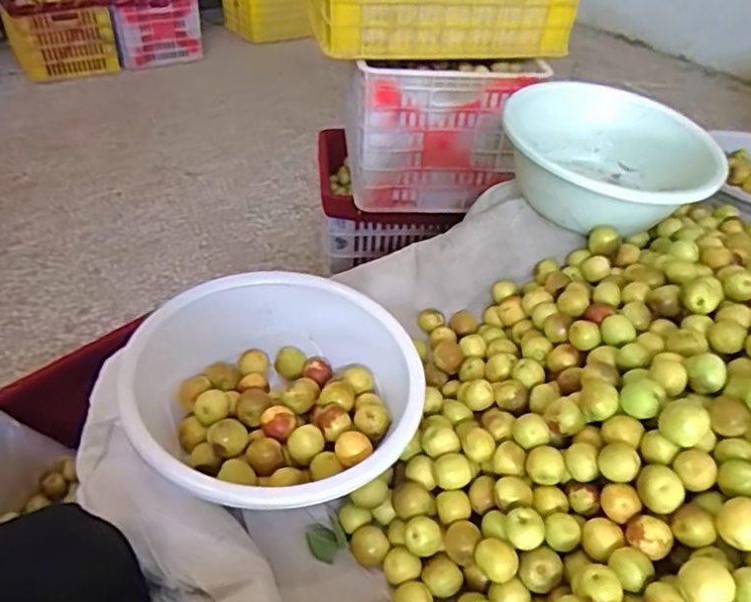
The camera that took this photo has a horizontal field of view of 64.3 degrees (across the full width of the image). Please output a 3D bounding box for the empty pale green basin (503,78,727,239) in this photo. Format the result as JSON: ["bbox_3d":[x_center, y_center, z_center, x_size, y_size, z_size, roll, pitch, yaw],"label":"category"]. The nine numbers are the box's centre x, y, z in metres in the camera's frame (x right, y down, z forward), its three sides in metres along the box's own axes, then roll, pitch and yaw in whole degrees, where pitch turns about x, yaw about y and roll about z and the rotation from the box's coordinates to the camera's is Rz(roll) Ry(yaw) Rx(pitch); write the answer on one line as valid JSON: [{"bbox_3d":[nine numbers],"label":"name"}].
[{"bbox_3d":[0.319,-0.196,0.835,0.274,0.110,0.255,9,40,5],"label":"empty pale green basin"}]

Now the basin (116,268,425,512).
[{"bbox_3d":[-0.101,0.099,0.608,0.281,0.104,0.273,2,40,-2],"label":"basin"}]

